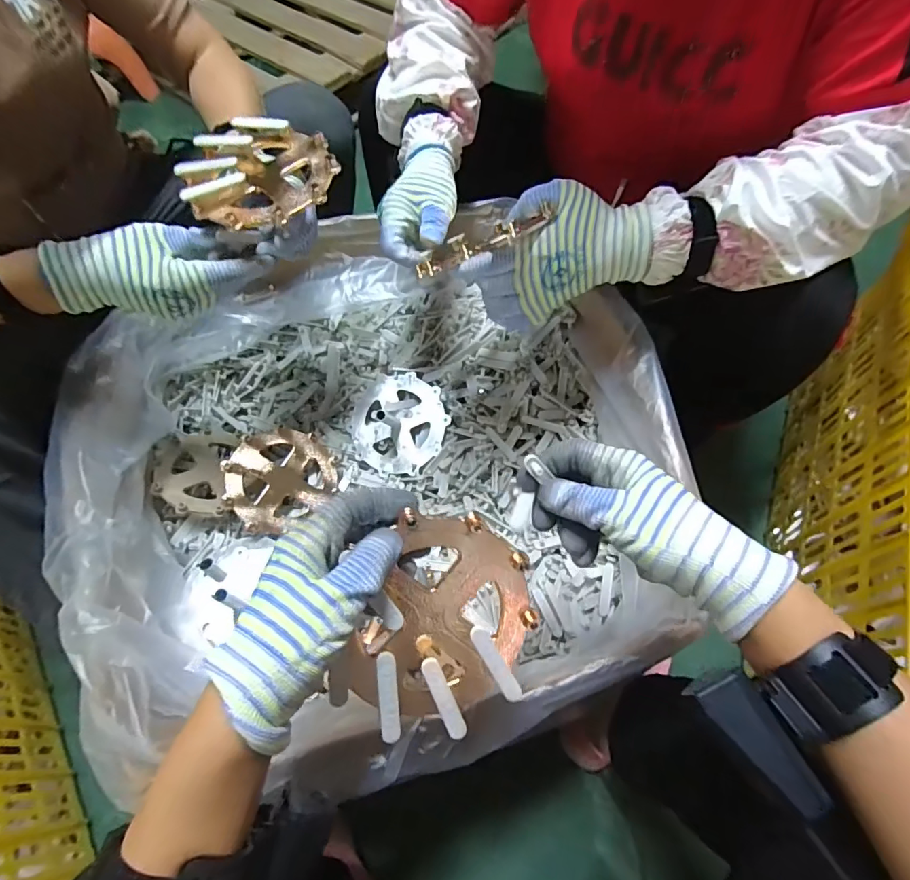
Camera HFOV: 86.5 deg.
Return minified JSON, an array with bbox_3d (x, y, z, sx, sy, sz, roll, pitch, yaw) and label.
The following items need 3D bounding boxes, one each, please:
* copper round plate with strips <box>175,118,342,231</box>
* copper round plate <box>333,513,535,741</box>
[{"bbox_3d":[-0.184,-0.246,0.460,0.140,0.029,0.125,-9,62,-3],"label":"copper round plate with strips"},{"bbox_3d":[-0.005,0.115,0.303,0.107,0.028,0.127,26,81,-15],"label":"copper round plate"}]

